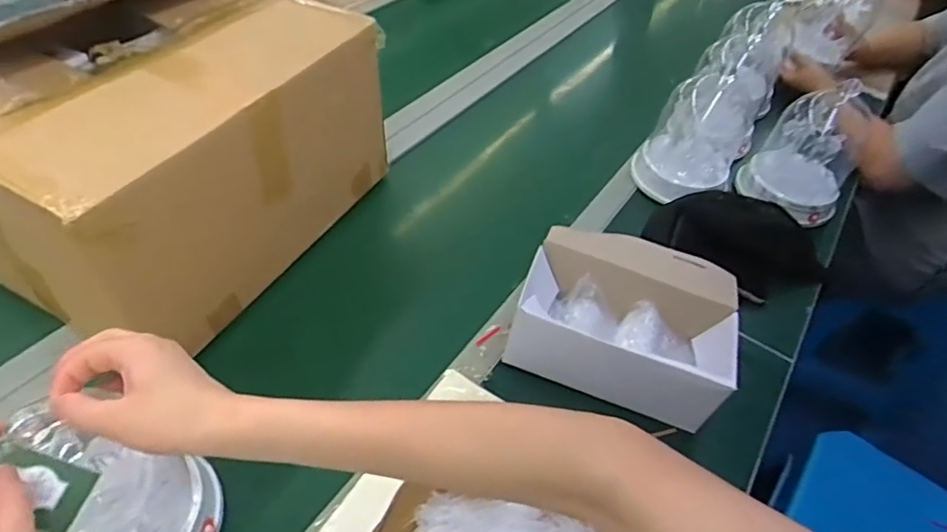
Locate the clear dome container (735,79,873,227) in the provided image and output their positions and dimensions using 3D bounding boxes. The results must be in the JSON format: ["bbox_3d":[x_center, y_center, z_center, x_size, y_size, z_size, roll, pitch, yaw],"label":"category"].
[{"bbox_3d":[0.515,-0.179,0.860,0.149,0.192,0.145,30,51,19],"label":"clear dome container"}]

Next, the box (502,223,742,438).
[{"bbox_3d":[0.179,0.060,0.675,0.234,0.098,0.189,19,49,10],"label":"box"}]

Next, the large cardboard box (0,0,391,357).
[{"bbox_3d":[-0.353,-0.145,0.683,0.299,0.232,0.426,23,50,14],"label":"large cardboard box"}]

